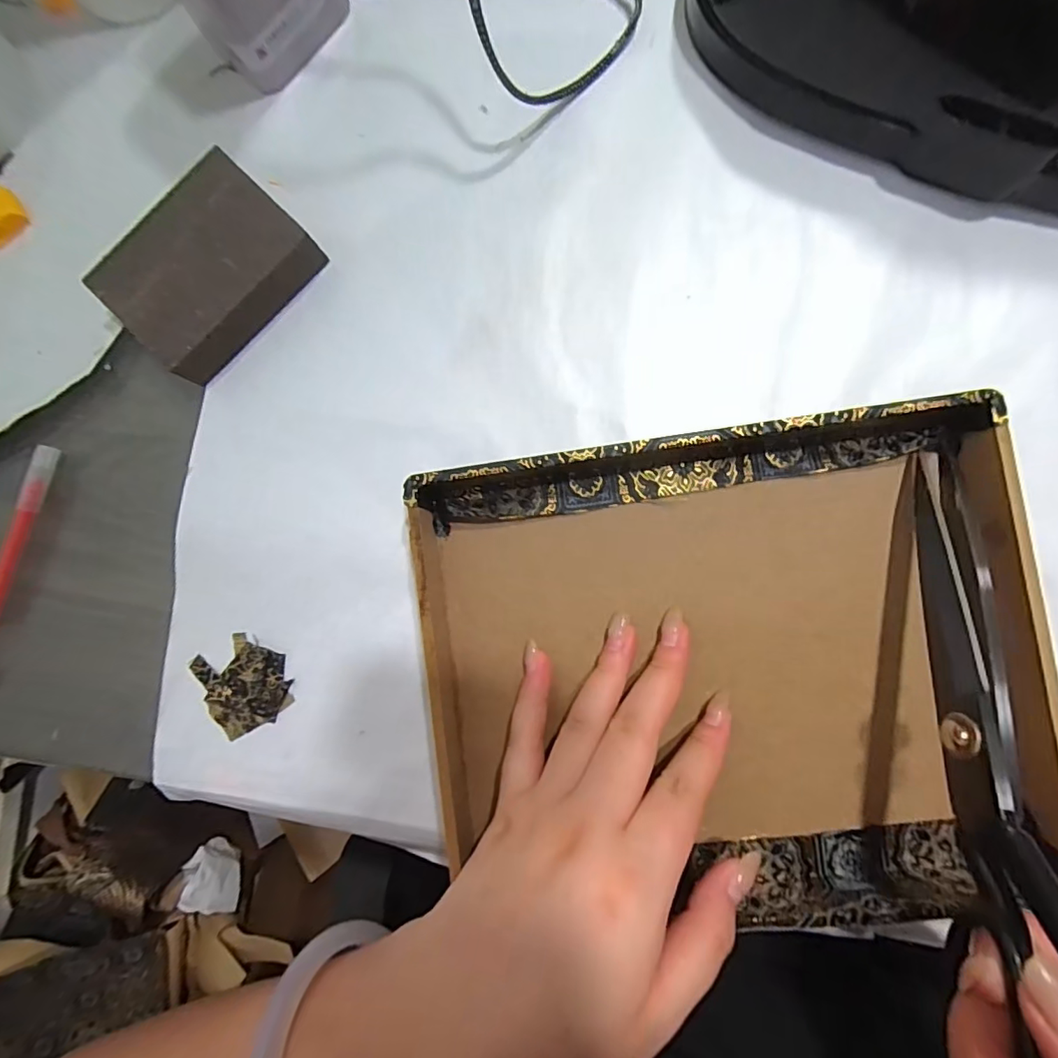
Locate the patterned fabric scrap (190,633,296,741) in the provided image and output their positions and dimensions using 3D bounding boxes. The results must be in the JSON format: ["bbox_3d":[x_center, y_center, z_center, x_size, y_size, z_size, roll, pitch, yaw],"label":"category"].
[{"bbox_3d":[-0.147,0.080,0.271,0.044,0.005,0.047,-27,84,4],"label":"patterned fabric scrap"}]

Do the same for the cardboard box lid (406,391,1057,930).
[{"bbox_3d":[0.083,0.061,0.232,0.254,0.042,0.204,-7,86,5],"label":"cardboard box lid"}]

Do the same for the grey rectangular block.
[{"bbox_3d":[-0.164,-0.133,0.271,0.096,0.028,0.071,-43,83,2],"label":"grey rectangular block"}]

